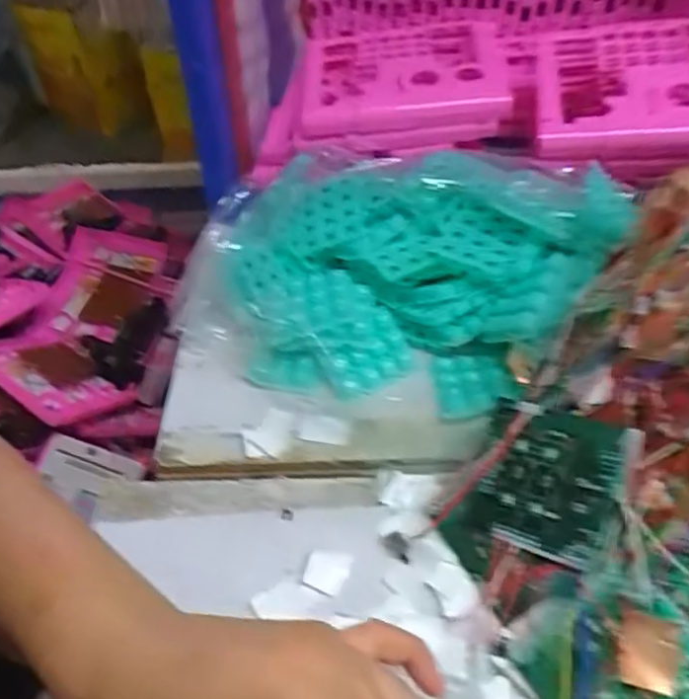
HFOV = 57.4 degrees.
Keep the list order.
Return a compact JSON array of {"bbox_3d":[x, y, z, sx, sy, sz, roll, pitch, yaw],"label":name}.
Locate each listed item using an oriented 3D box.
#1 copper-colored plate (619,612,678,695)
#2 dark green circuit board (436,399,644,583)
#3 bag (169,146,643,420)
[{"bbox_3d":[0.133,0.133,0.276,0.022,0.004,0.029,6,63,26],"label":"copper-colored plate"},{"bbox_3d":[0.097,0.075,0.323,0.081,0.007,0.089,13,83,34],"label":"dark green circuit board"},{"bbox_3d":[0.033,-0.057,0.421,0.258,0.097,0.175,14,48,15],"label":"bag"}]

